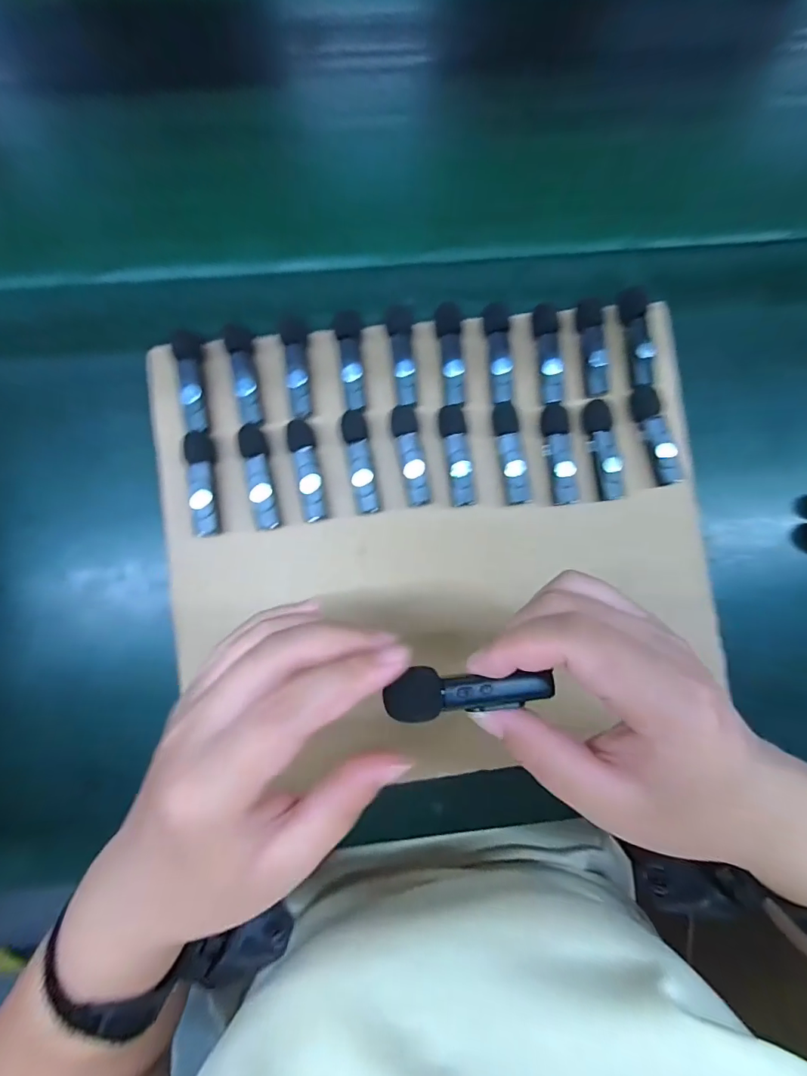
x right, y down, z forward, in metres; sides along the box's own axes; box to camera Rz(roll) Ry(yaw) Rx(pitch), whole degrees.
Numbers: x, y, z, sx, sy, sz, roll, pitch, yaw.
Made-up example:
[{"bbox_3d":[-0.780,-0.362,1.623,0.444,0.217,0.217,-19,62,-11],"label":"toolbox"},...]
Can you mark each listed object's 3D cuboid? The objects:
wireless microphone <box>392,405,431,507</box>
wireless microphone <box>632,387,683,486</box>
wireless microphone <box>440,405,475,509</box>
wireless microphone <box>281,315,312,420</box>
[{"bbox_3d":[0.005,-0.052,0.292,0.016,0.012,0.063,-10,87,-4],"label":"wireless microphone"},{"bbox_3d":[0.166,-0.067,0.294,0.016,0.011,0.065,-17,84,-4],"label":"wireless microphone"},{"bbox_3d":[0.035,-0.053,0.291,0.017,0.011,0.063,-7,87,-4],"label":"wireless microphone"},{"bbox_3d":[-0.067,-0.109,0.288,0.015,0.010,0.064,-5,87,-4],"label":"wireless microphone"}]

